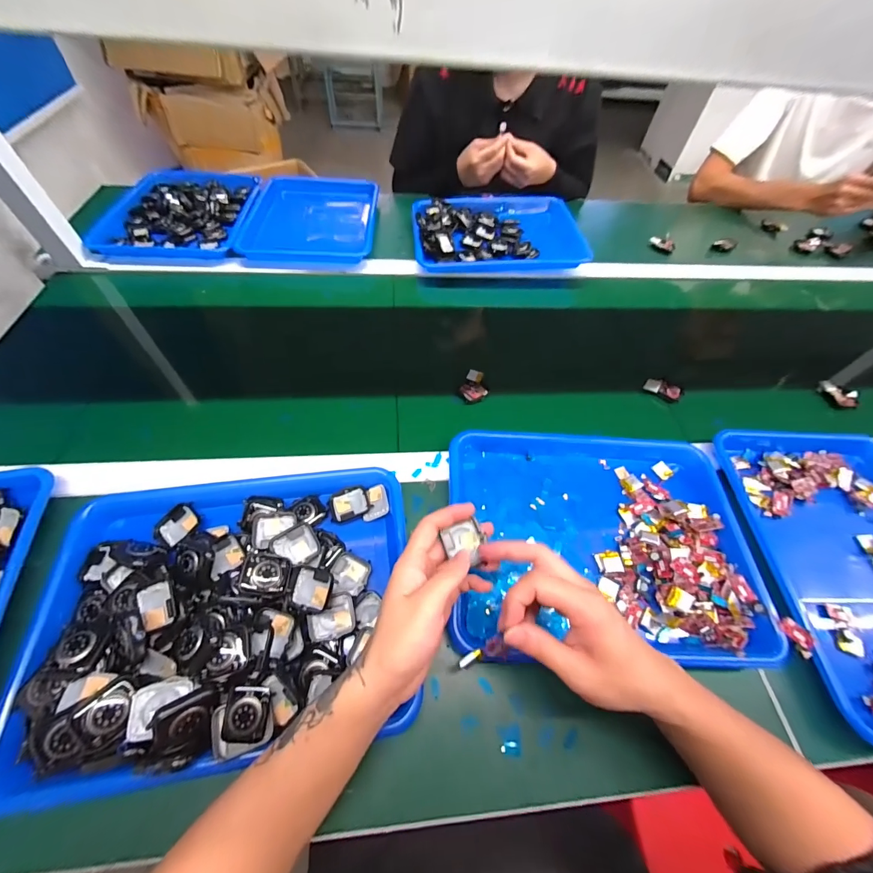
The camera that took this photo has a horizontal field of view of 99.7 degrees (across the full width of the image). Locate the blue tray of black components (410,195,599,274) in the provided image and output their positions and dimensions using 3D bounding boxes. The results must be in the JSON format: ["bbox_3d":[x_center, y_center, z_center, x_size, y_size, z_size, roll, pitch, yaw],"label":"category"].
[{"bbox_3d":[0.125,-0.429,0.771,0.344,0.042,0.243,-1,57,-4],"label":"blue tray of black components"}]

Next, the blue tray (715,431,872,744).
[{"bbox_3d":[0.493,0.142,0.437,0.255,0.044,0.350,4,57,-2],"label":"blue tray"}]

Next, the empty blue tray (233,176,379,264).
[{"bbox_3d":[-0.256,-0.468,0.781,0.249,0.035,0.321,-1,57,-5],"label":"empty blue tray"}]

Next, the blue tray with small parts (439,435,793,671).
[{"bbox_3d":[0.179,0.104,0.410,0.322,0.034,0.246,2,57,-3],"label":"blue tray with small parts"}]

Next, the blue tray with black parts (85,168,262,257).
[{"bbox_3d":[-0.497,-0.464,0.738,0.257,0.029,0.319,-2,58,-5],"label":"blue tray with black parts"}]

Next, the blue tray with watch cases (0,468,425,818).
[{"bbox_3d":[-0.191,0.147,0.345,0.320,0.052,0.248,-6,58,-8],"label":"blue tray with watch cases"}]

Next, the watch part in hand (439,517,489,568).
[{"bbox_3d":[0.027,0.097,0.330,0.035,0.013,0.038,-16,60,-14],"label":"watch part in hand"}]

